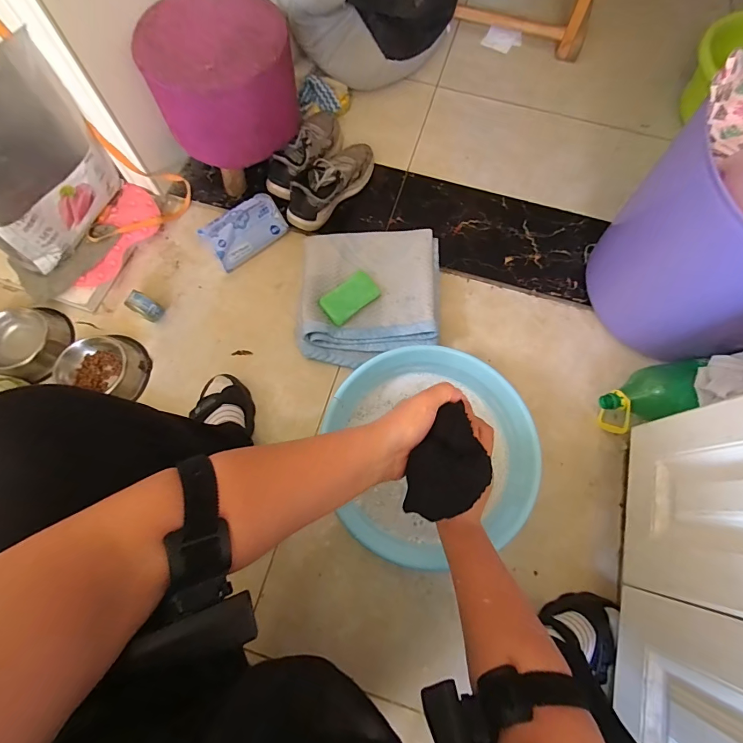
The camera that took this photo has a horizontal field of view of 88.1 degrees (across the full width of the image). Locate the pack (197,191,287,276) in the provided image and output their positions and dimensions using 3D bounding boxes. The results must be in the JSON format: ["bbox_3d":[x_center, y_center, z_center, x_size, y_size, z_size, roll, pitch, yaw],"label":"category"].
[{"bbox_3d":[-0.277,-0.311,0.849,0.169,0.086,0.086,-35,76,-12],"label":"pack"}]

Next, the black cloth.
[{"bbox_3d":[0.072,0.084,0.346,0.064,0.026,0.104,33,74,9],"label":"black cloth"}]

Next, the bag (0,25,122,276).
[{"bbox_3d":[-0.609,-0.365,0.696,0.055,0.298,0.279,21,70,5],"label":"bag"}]

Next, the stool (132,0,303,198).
[{"bbox_3d":[-0.288,-0.572,0.807,0.255,0.291,0.237,-6,72,-4],"label":"stool"}]

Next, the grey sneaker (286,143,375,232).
[{"bbox_3d":[-0.095,-0.436,0.885,0.099,0.102,0.258,29,73,8],"label":"grey sneaker"}]

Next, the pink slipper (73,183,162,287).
[{"bbox_3d":[-0.555,-0.293,0.856,0.104,0.059,0.260,14,71,3],"label":"pink slipper"}]

